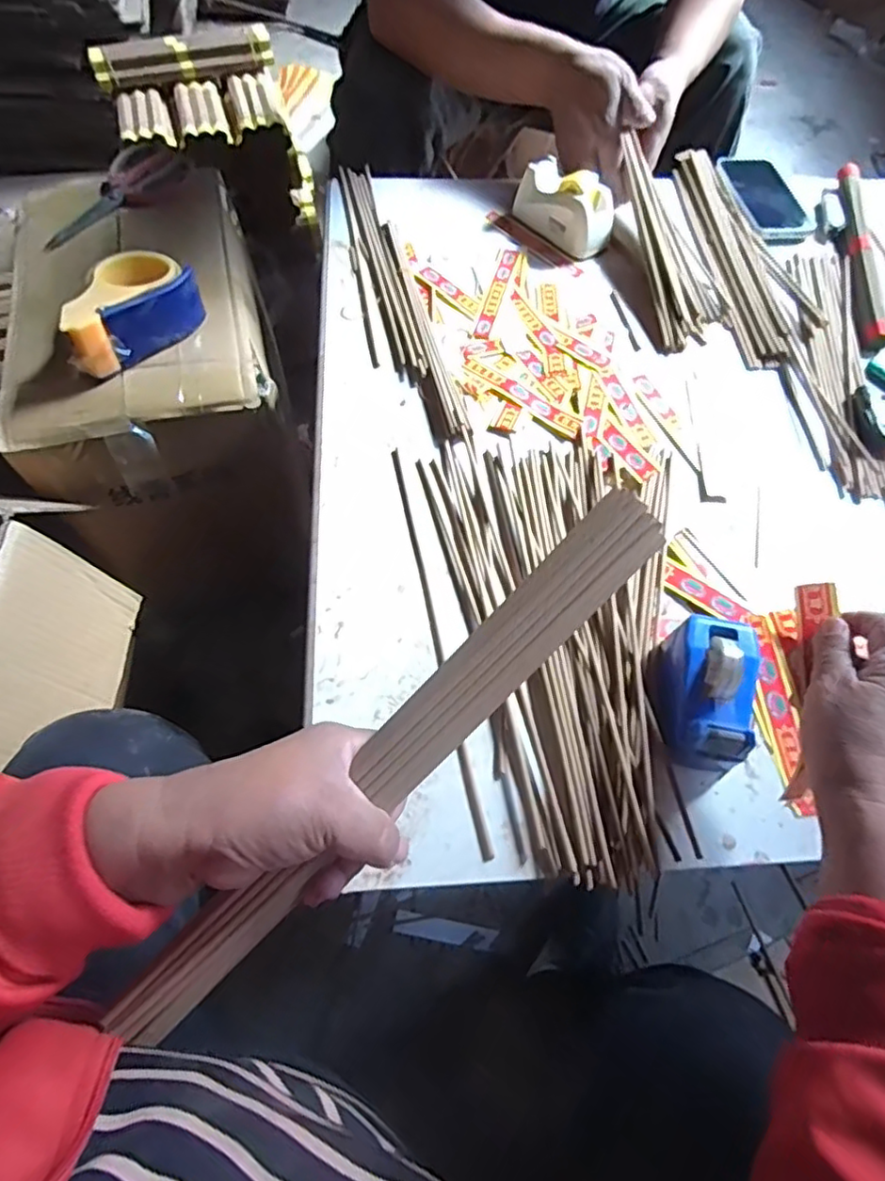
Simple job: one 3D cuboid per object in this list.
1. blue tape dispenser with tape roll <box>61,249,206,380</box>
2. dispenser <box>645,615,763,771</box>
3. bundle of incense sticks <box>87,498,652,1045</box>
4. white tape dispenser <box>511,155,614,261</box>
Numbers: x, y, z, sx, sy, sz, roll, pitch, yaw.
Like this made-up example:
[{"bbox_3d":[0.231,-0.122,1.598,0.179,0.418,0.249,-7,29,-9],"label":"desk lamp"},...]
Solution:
[{"bbox_3d":[-0.334,-0.292,0.645,0.092,0.058,0.151,30,66,11],"label":"blue tape dispenser with tape roll"},{"bbox_3d":[0.187,0.072,0.445,0.064,0.057,0.101,11,64,2],"label":"dispenser"},{"bbox_3d":[-0.029,0.086,0.289,0.339,0.017,0.031,-46,73,4],"label":"bundle of incense sticks"},{"bbox_3d":[0.141,-0.441,0.708,0.062,0.056,0.119,-34,70,-18],"label":"white tape dispenser"}]

